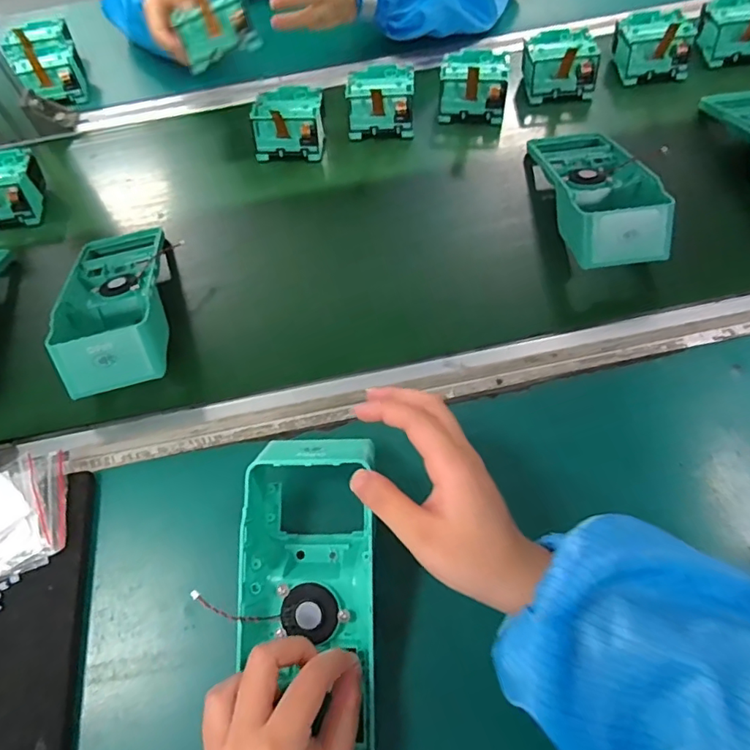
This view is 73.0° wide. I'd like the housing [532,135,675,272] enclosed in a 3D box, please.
[{"bbox_3d":[0.208,-0.178,0.479,0.095,0.046,0.194,-11,58,3],"label":"housing"}]

